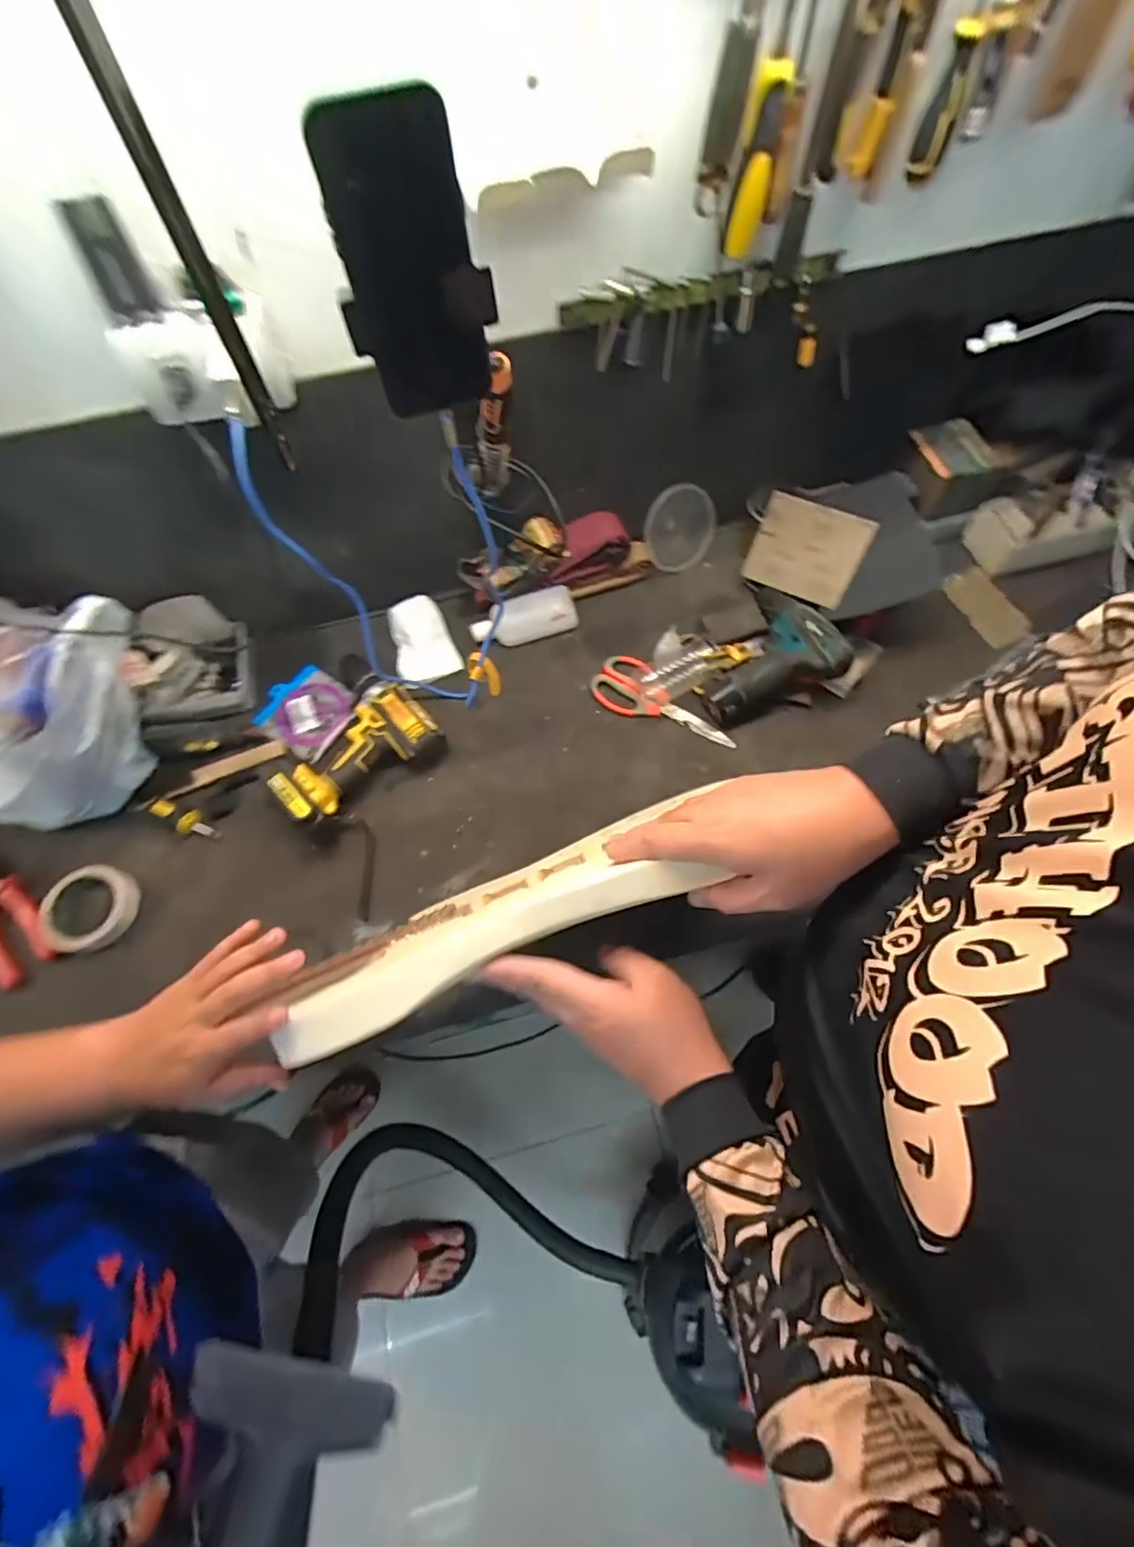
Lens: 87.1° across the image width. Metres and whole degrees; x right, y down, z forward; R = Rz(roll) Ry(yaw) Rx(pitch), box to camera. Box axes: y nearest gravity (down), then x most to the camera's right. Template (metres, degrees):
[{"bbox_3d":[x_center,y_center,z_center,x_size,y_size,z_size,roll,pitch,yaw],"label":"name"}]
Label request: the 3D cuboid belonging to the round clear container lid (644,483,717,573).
[{"bbox_3d":[0.169,-0.354,0.868,0.118,0.113,0.025,12,29,-37],"label":"round clear container lid"}]

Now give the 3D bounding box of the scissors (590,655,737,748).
[{"bbox_3d":[0.128,-0.090,0.795,0.202,0.022,0.078,33,71,17],"label":"scissors"}]

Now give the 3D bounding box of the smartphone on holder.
[{"bbox_3d":[-0.092,-0.296,0.353,0.085,0.143,0.022,-13,65,-3],"label":"smartphone on holder"}]

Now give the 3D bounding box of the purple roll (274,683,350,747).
[{"bbox_3d":[-0.350,-0.084,0.813,0.092,0.011,0.096,-1,65,3],"label":"purple roll"}]

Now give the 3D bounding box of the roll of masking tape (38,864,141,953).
[{"bbox_3d":[-0.568,0.157,0.706,0.099,0.025,0.098,-1,65,3],"label":"roll of masking tape"}]

